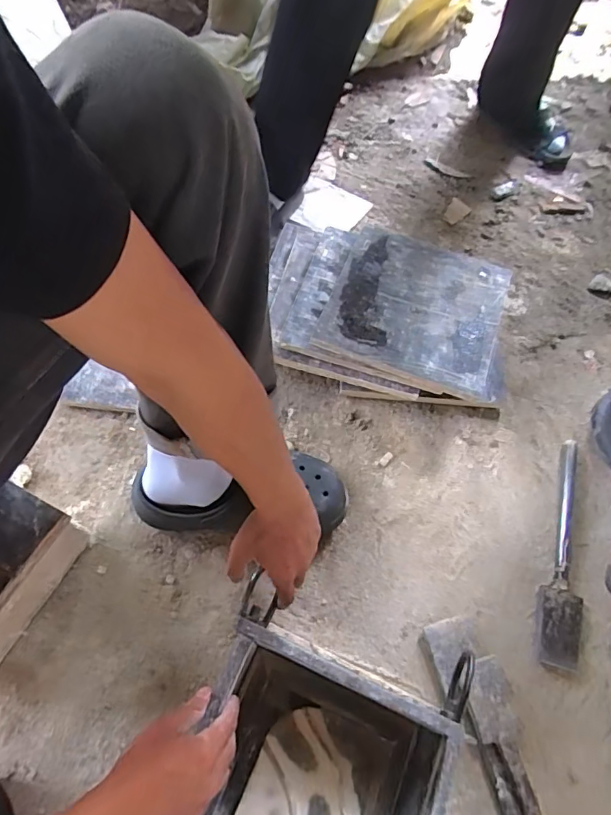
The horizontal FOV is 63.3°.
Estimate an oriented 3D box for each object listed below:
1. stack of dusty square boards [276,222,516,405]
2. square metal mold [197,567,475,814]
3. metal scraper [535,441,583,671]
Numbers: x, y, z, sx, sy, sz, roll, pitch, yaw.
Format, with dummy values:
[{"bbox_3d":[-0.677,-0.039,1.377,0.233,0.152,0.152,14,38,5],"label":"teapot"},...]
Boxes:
[{"bbox_3d":[0.125,-0.152,0.794,0.401,0.103,0.285,14,67,3],"label":"stack of dusty square boards"},{"bbox_3d":[0.014,0.363,0.488,0.240,0.118,0.258,20,63,7],"label":"square metal mold"},{"bbox_3d":[0.351,0.187,0.677,0.056,0.014,0.307,15,62,5],"label":"metal scraper"}]

